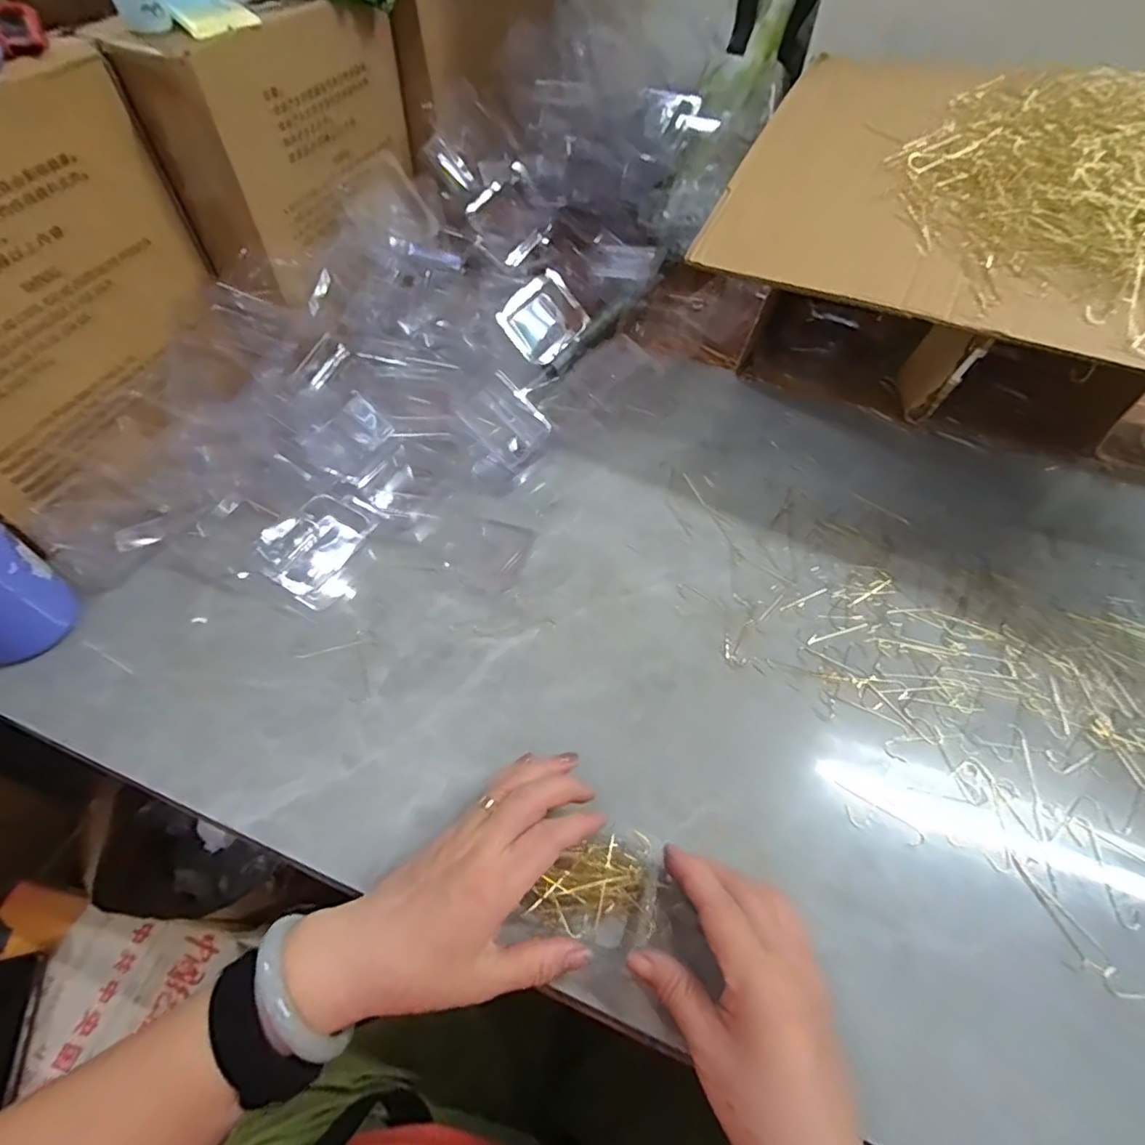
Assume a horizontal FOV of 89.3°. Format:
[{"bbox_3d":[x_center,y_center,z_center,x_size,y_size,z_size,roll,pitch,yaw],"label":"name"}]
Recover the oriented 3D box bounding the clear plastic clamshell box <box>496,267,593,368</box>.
[{"bbox_3d":[-0.028,-0.274,0.623,0.074,0.027,0.093,44,69,-14],"label":"clear plastic clamshell box"}]

